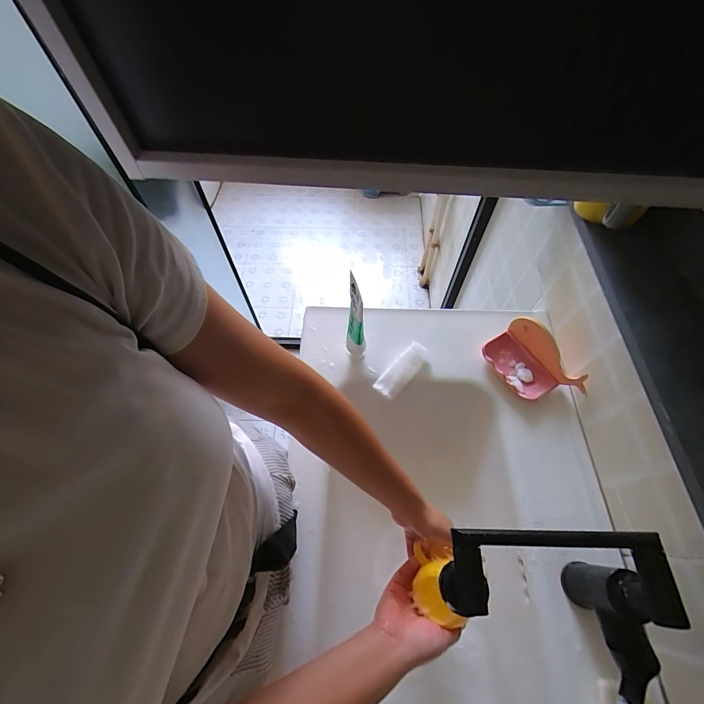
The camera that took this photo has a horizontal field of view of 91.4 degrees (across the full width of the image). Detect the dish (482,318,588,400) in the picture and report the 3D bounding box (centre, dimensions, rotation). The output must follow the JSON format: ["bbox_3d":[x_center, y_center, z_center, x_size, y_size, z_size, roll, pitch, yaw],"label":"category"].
[{"bbox_3d":[0.299,0.020,0.574,0.080,0.069,0.150,-29,65,-15],"label":"dish"}]

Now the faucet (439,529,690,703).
[{"bbox_3d":[0.207,0.276,0.381,0.227,0.164,0.133,2,61,1],"label":"faucet"}]

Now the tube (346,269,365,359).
[{"bbox_3d":[0.007,-0.041,0.547,0.032,0.185,0.041,-1,61,0],"label":"tube"}]

